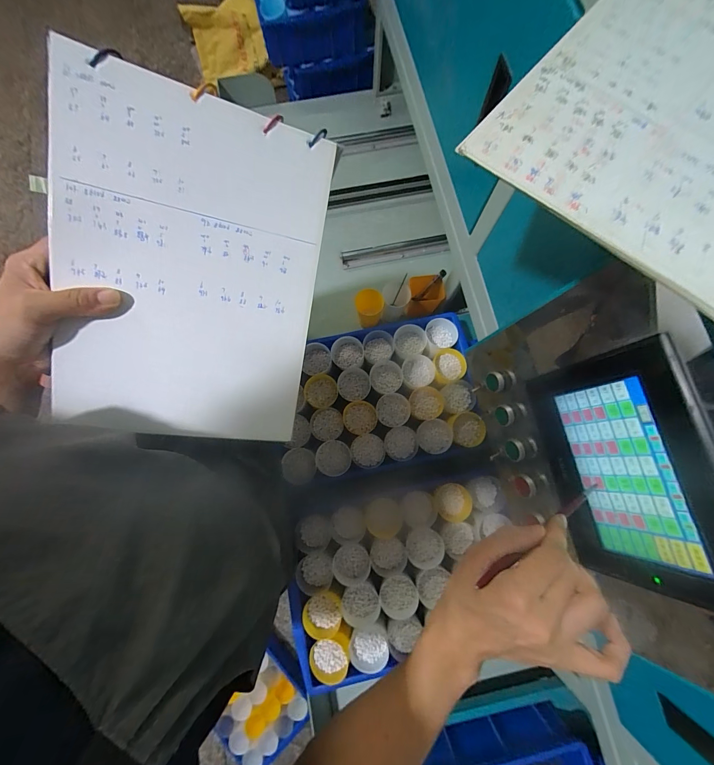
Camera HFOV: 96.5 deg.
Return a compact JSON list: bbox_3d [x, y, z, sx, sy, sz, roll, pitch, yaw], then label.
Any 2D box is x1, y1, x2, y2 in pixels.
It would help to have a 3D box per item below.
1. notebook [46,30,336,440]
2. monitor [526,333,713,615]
[{"bbox_3d":[-0.141,-0.090,0.282,0.203,0.010,0.285,6,103,-21],"label":"notebook"},{"bbox_3d":[0.238,0.084,0.285,0.043,0.131,0.189,-17,78,-4],"label":"monitor"}]

